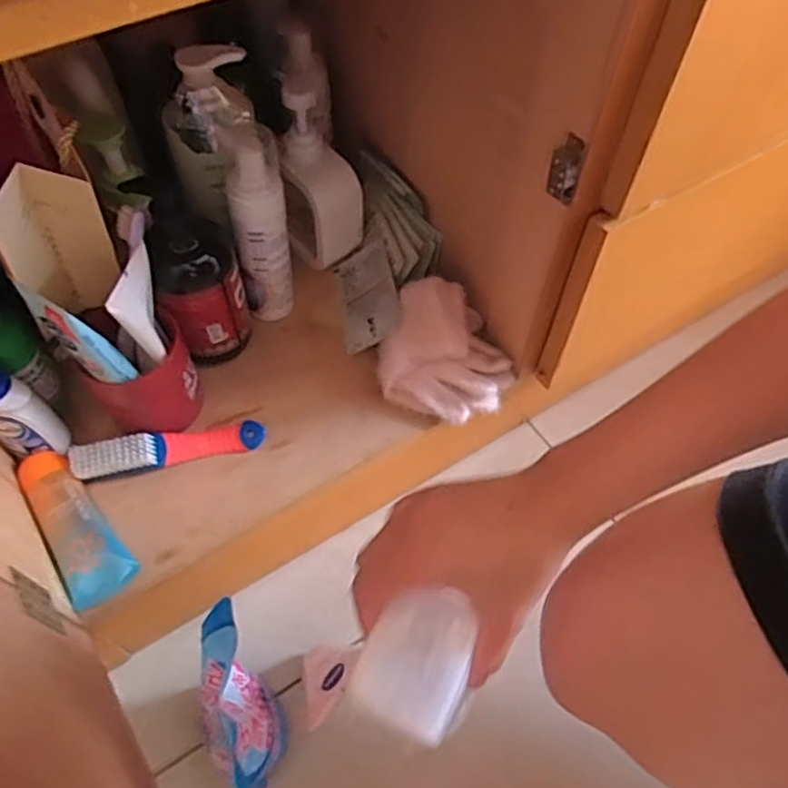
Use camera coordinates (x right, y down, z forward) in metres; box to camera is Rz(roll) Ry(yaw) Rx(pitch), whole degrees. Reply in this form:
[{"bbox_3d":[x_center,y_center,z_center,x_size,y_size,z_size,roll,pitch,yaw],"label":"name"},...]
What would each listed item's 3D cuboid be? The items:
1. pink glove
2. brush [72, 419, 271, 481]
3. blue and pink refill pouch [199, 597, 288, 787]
[{"bbox_3d":[0.050,-0.042,0.598,0.118,0.056,0.113,11,59,6],"label":"pink glove"},{"bbox_3d":[-0.189,0.044,0.558,0.154,0.034,0.031,-12,59,-8],"label":"brush"},{"bbox_3d":[-0.117,0.238,0.508,0.052,0.145,0.115,-22,61,-14],"label":"blue and pink refill pouch"}]

